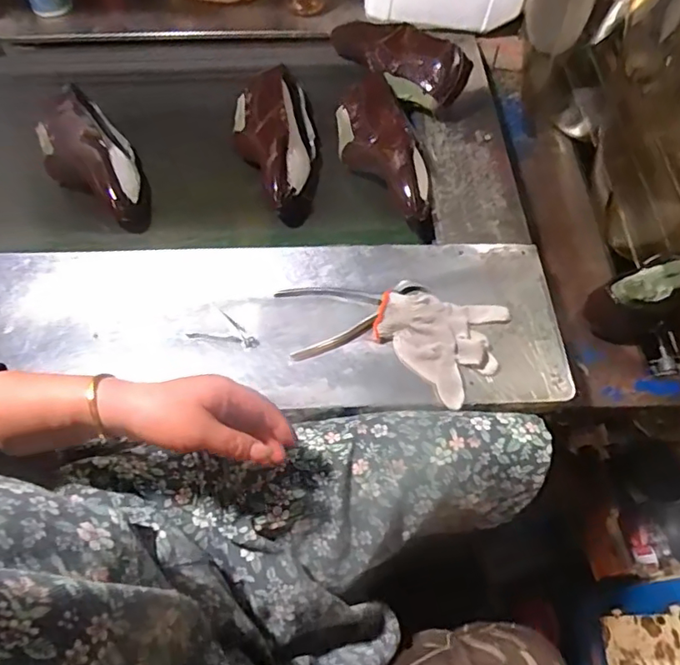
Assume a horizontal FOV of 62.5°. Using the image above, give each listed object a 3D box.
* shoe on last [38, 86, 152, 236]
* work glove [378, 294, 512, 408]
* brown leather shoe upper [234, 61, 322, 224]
[{"bbox_3d":[-0.355,-0.257,0.796,0.118,0.071,0.290,-30,67,-15],"label":"shoe on last"},{"bbox_3d":[0.114,0.011,0.655,0.148,0.029,0.136,0,63,-1],"label":"work glove"},{"bbox_3d":[-0.092,-0.283,0.812,0.119,0.084,0.274,-5,63,-4],"label":"brown leather shoe upper"}]

